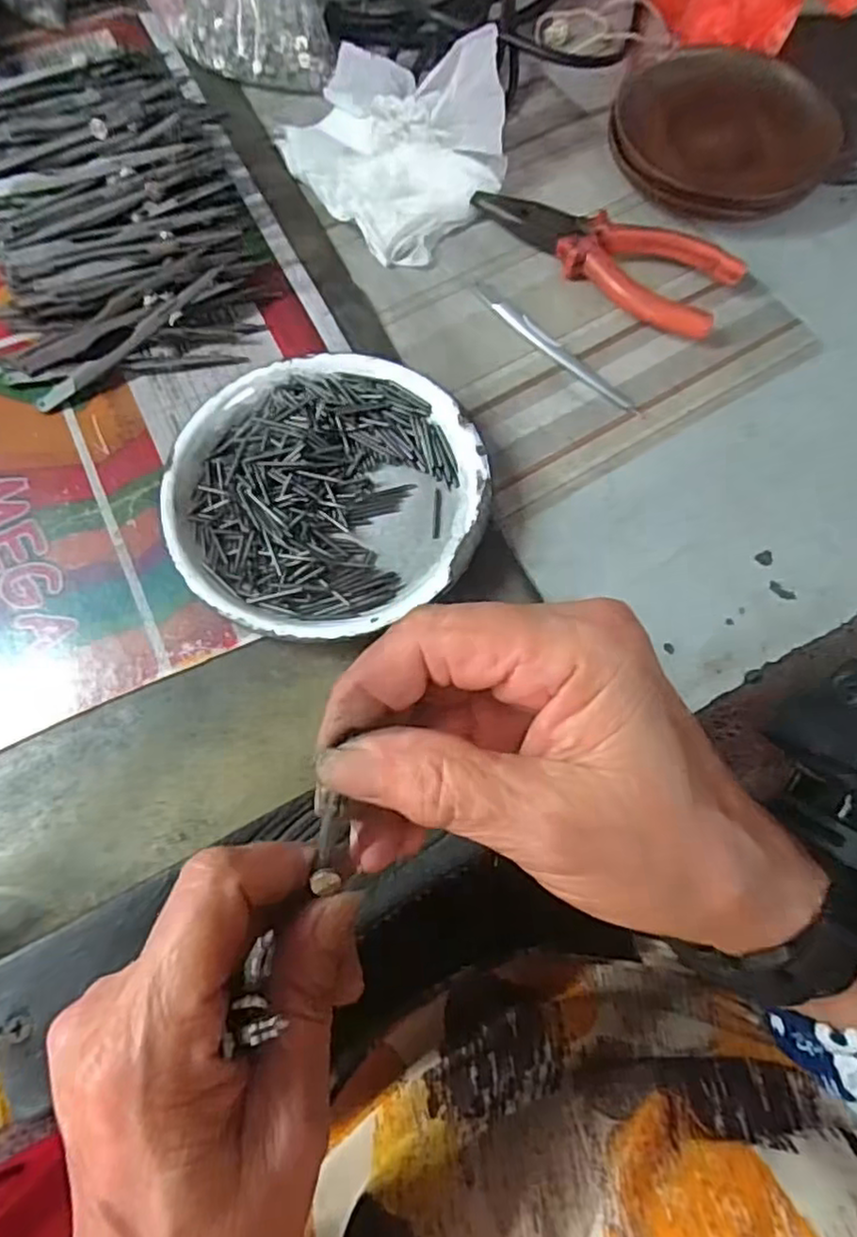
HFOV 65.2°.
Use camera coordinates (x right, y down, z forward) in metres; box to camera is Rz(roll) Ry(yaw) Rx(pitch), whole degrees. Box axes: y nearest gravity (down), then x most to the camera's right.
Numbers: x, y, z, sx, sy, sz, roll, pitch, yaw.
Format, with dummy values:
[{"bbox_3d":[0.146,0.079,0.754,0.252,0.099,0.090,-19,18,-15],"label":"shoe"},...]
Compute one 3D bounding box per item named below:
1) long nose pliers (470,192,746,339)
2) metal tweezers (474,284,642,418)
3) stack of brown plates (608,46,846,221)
[{"bbox_3d":[0.088,-0.187,0.338,0.132,0.018,0.048,35,73,11],"label":"long nose pliers"},{"bbox_3d":[0.061,-0.132,0.325,0.009,0.004,0.104,-43,76,-15],"label":"metal tweezers"},{"bbox_3d":[0.154,-0.254,0.354,0.111,0.028,0.090,22,71,7],"label":"stack of brown plates"}]

